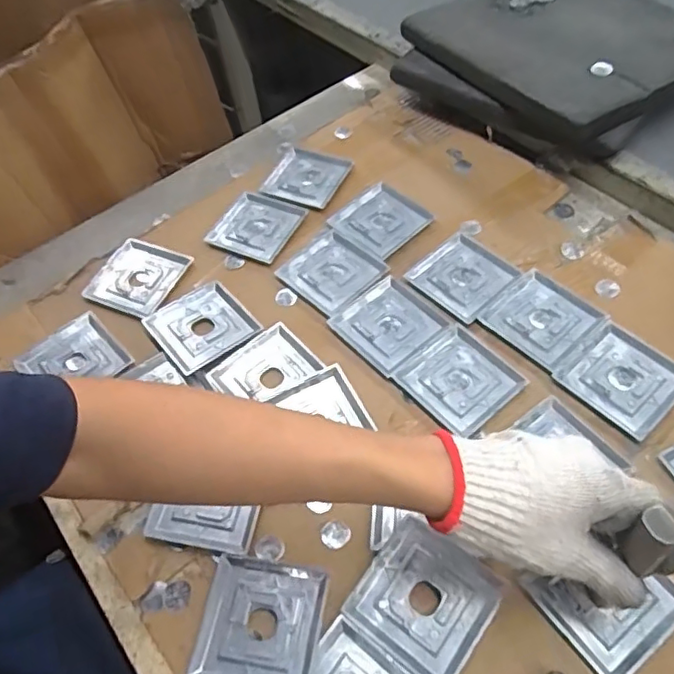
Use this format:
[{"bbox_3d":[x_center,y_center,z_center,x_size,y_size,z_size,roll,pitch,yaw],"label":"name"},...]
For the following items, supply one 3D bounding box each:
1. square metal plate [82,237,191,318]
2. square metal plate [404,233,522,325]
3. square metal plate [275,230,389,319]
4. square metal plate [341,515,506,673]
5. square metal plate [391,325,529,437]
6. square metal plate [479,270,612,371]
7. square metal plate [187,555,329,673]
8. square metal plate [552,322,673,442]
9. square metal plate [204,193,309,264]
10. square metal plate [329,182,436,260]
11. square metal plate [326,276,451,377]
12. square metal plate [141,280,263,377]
[{"bbox_3d":[-0.220,-0.067,0.645,0.092,0.010,0.088,19,59,18],"label":"square metal plate"},{"bbox_3d":[0.132,-0.065,0.612,0.089,0.006,0.086,-41,61,-21],"label":"square metal plate"},{"bbox_3d":[-0.006,-0.071,0.627,0.087,0.004,0.089,-40,61,-21],"label":"square metal plate"},{"bbox_3d":[0.066,0.193,0.431,0.089,0.008,0.089,31,63,24],"label":"square metal plate"},{"bbox_3d":[0.115,0.038,0.541,0.086,0.004,0.090,-37,59,-19],"label":"square metal plate"},{"bbox_3d":[0.203,-0.018,0.571,0.087,0.004,0.090,-39,60,-20],"label":"square metal plate"},{"bbox_3d":[-0.057,0.212,0.431,0.088,0.012,0.089,6,56,10],"label":"square metal plate"},{"bbox_3d":[0.260,0.037,0.528,0.092,0.004,0.088,-38,60,-20],"label":"square metal plate"},{"bbox_3d":[-0.092,-0.130,0.676,0.086,0.006,0.084,18,58,18],"label":"square metal plate"},{"bbox_3d":[0.050,-0.135,0.666,0.085,0.004,0.087,-39,60,-20],"label":"square metal plate"},{"bbox_3d":[0.052,-0.013,0.582,0.085,0.005,0.089,-37,60,-19],"label":"square metal plate"},{"bbox_3d":[-0.137,-0.011,0.596,0.089,0.007,0.091,-35,59,-18],"label":"square metal plate"}]

